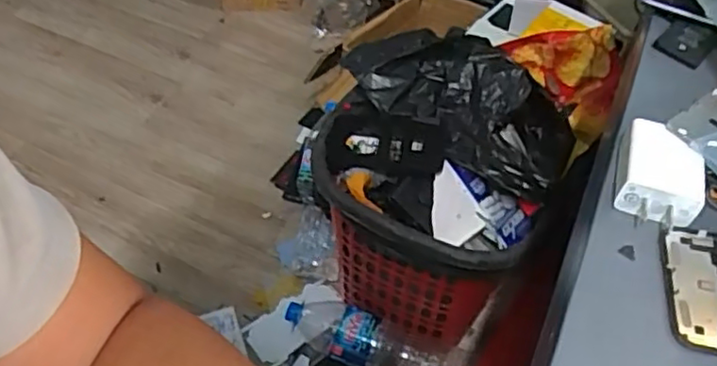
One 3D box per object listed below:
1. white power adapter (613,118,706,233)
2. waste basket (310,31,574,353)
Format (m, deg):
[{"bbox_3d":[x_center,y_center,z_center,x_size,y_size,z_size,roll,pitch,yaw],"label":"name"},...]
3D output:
[{"bbox_3d":[0.164,-0.004,0.357,0.043,0.028,0.051,20,51,12],"label":"white power adapter"},{"bbox_3d":[0.109,0.027,0.960,0.301,0.385,0.292,2,50,-3],"label":"waste basket"}]

